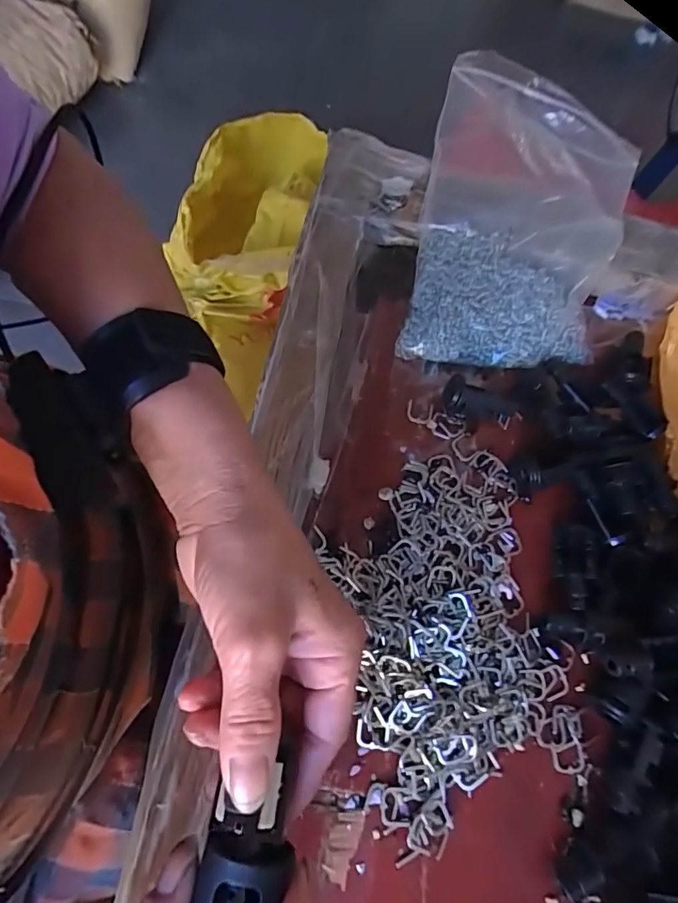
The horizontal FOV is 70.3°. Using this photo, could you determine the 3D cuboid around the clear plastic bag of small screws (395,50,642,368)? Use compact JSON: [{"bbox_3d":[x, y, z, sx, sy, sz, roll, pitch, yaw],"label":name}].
[{"bbox_3d":[0.139,-0.174,0.367,0.156,0.060,0.228,15,68,-1],"label":"clear plastic bag of small screws"}]

